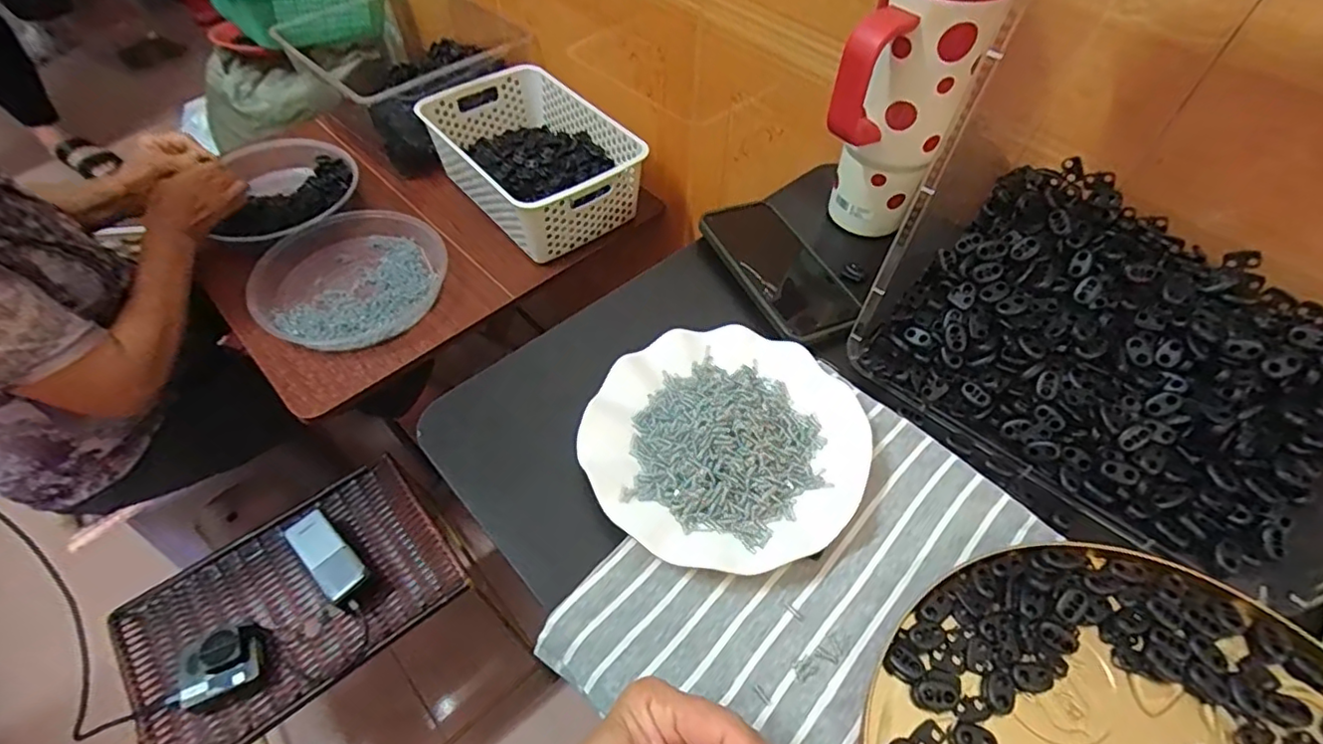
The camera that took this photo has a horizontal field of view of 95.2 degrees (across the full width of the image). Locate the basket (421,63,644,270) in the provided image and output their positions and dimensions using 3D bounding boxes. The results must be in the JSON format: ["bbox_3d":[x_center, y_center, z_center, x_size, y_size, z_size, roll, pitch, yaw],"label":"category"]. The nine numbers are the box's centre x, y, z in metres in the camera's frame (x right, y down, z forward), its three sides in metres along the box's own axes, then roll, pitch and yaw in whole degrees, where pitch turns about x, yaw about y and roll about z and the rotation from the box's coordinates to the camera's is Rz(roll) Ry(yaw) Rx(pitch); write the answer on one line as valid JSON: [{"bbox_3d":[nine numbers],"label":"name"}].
[{"bbox_3d":[-0.184,-0.314,0.869,0.212,0.094,0.323,-33,61,-22],"label":"basket"}]

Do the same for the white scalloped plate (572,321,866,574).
[{"bbox_3d":[0.044,0.046,0.409,0.176,0.030,0.174,0,54,0],"label":"white scalloped plate"}]

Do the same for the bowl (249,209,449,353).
[{"bbox_3d":[-0.398,-0.123,0.776,0.218,0.042,0.218,0,54,0],"label":"bowl"}]

